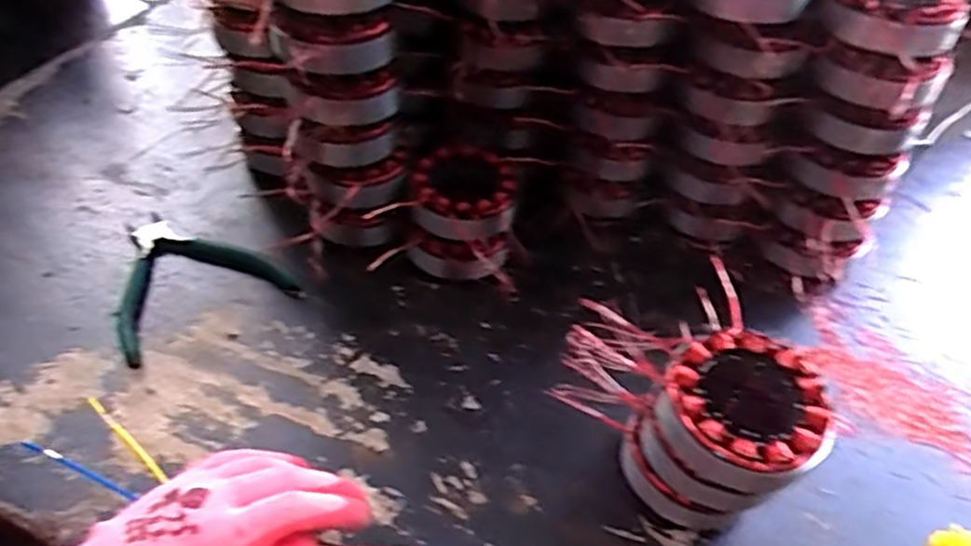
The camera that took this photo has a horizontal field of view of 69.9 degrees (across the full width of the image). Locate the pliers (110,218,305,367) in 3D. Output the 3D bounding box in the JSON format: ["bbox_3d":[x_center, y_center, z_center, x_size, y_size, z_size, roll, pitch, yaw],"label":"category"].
[{"bbox_3d":[-0.228,0.001,0.540,0.127,0.010,0.123,-25,54,-25],"label":"pliers"}]

